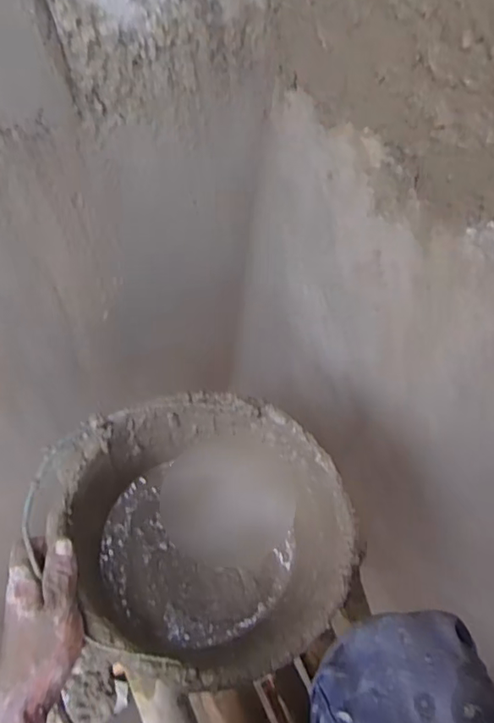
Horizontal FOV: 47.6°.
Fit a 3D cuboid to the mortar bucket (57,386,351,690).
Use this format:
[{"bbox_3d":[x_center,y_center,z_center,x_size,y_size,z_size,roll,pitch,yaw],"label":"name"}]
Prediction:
[{"bbox_3d":[-0.044,0.202,0.623,0.281,0.191,0.281,9,51,-12],"label":"mortar bucket"}]

